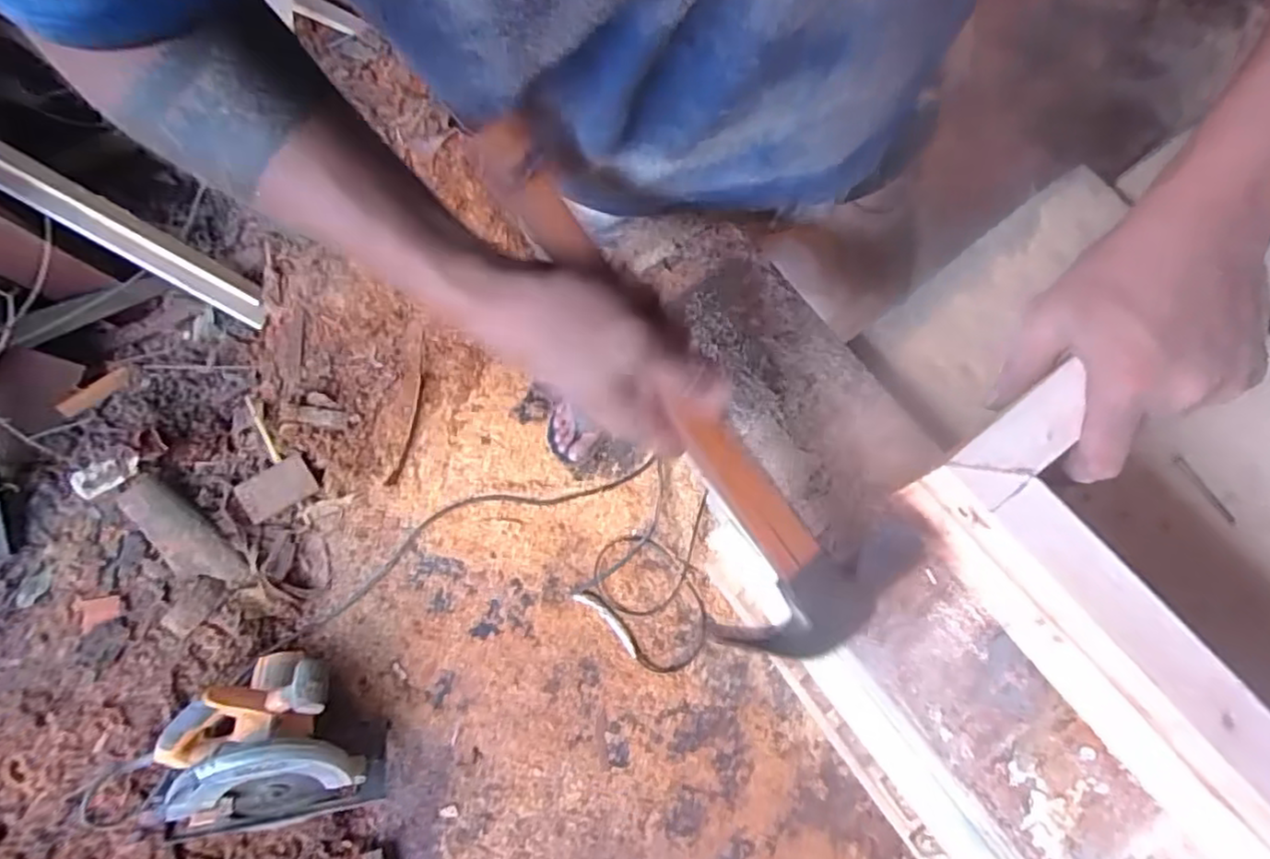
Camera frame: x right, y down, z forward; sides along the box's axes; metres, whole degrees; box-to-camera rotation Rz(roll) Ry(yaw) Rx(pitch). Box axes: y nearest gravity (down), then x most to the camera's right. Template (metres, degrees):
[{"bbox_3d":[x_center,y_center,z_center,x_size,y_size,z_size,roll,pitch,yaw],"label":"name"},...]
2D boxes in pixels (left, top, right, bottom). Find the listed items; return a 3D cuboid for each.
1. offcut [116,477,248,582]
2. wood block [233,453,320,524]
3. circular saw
[{"bbox_3d":[-0.789,0.188,1.167,0.248,0.042,0.081,45,79,-5],"label":"offcut"},{"bbox_3d":[-0.666,0.109,1.245,0.127,0.022,0.083,-36,93,-14],"label":"wood block"},{"bbox_3d":[-0.571,0.485,1.036,0.270,0.212,0.251,-9,75,0],"label":"circular saw"}]

